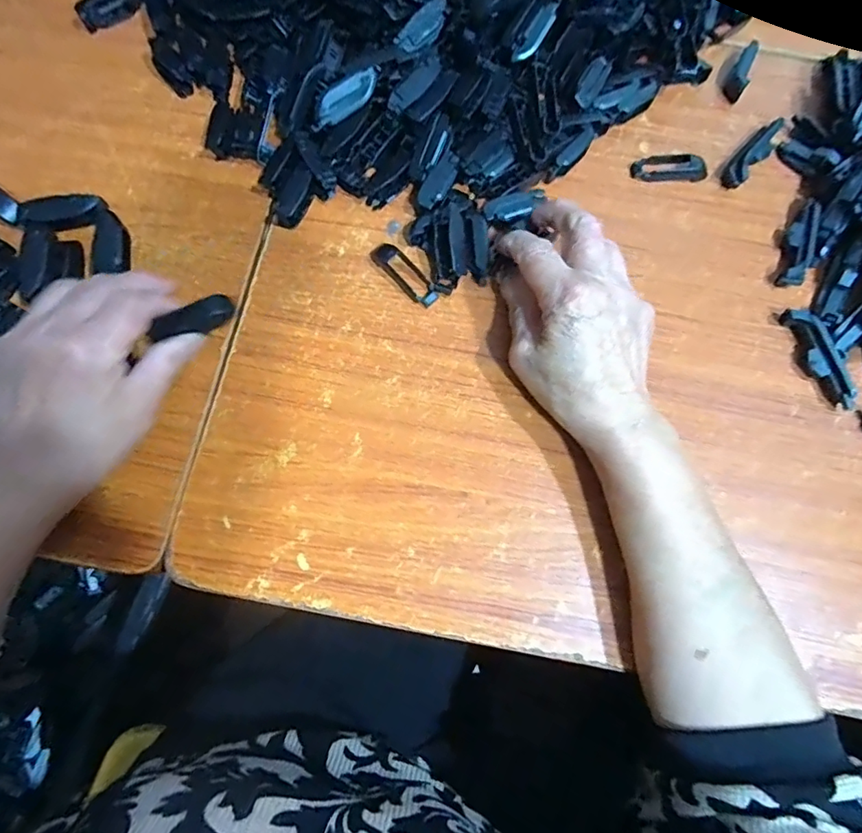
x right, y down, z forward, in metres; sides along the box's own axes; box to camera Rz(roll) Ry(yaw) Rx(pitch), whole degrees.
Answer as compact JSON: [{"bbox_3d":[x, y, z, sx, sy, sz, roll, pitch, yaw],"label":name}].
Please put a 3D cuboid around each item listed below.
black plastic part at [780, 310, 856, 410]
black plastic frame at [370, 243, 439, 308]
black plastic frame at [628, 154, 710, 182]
[{"bbox_3d":[0.264,-0.040,0.355,0.018,0.019,0.072,-10,74,-5],"label":"black plastic part"},{"bbox_3d":[-0.018,-0.101,0.368,0.019,0.008,0.059,-41,79,-13],"label":"black plastic frame"},{"bbox_3d":[0.183,-0.192,0.399,0.057,0.011,0.023,-5,74,-3],"label":"black plastic frame"}]

